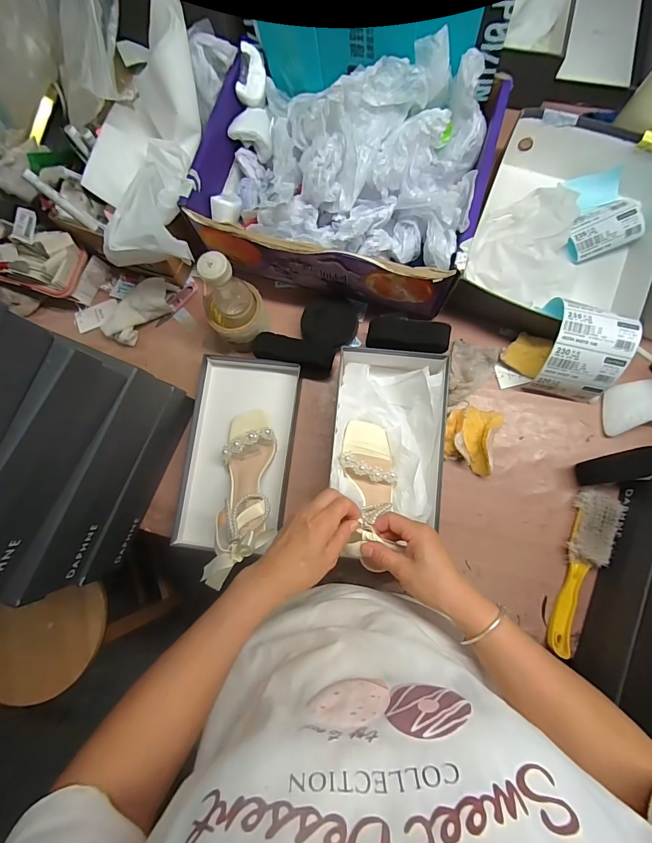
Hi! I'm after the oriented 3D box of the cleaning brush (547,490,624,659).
[{"bbox_3d":[0.374,0.214,0.539,0.054,0.035,0.238,17,83,6],"label":"cleaning brush"}]

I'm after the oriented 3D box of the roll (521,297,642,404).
[{"bbox_3d":[0.373,-0.106,0.556,0.114,0.102,0.127,15,83,6],"label":"roll"}]

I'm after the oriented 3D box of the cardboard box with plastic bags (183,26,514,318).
[{"bbox_3d":[0.022,-0.367,0.561,0.404,0.183,0.294,15,83,6],"label":"cardboard box with plastic bags"}]

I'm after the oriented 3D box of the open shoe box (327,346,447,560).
[{"bbox_3d":[0.089,0.032,0.563,0.156,0.080,0.283,6,82,5],"label":"open shoe box"}]

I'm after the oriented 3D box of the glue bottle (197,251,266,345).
[{"bbox_3d":[-0.139,-0.169,0.549,0.085,0.171,0.070,-29,81,-1],"label":"glue bottle"}]

